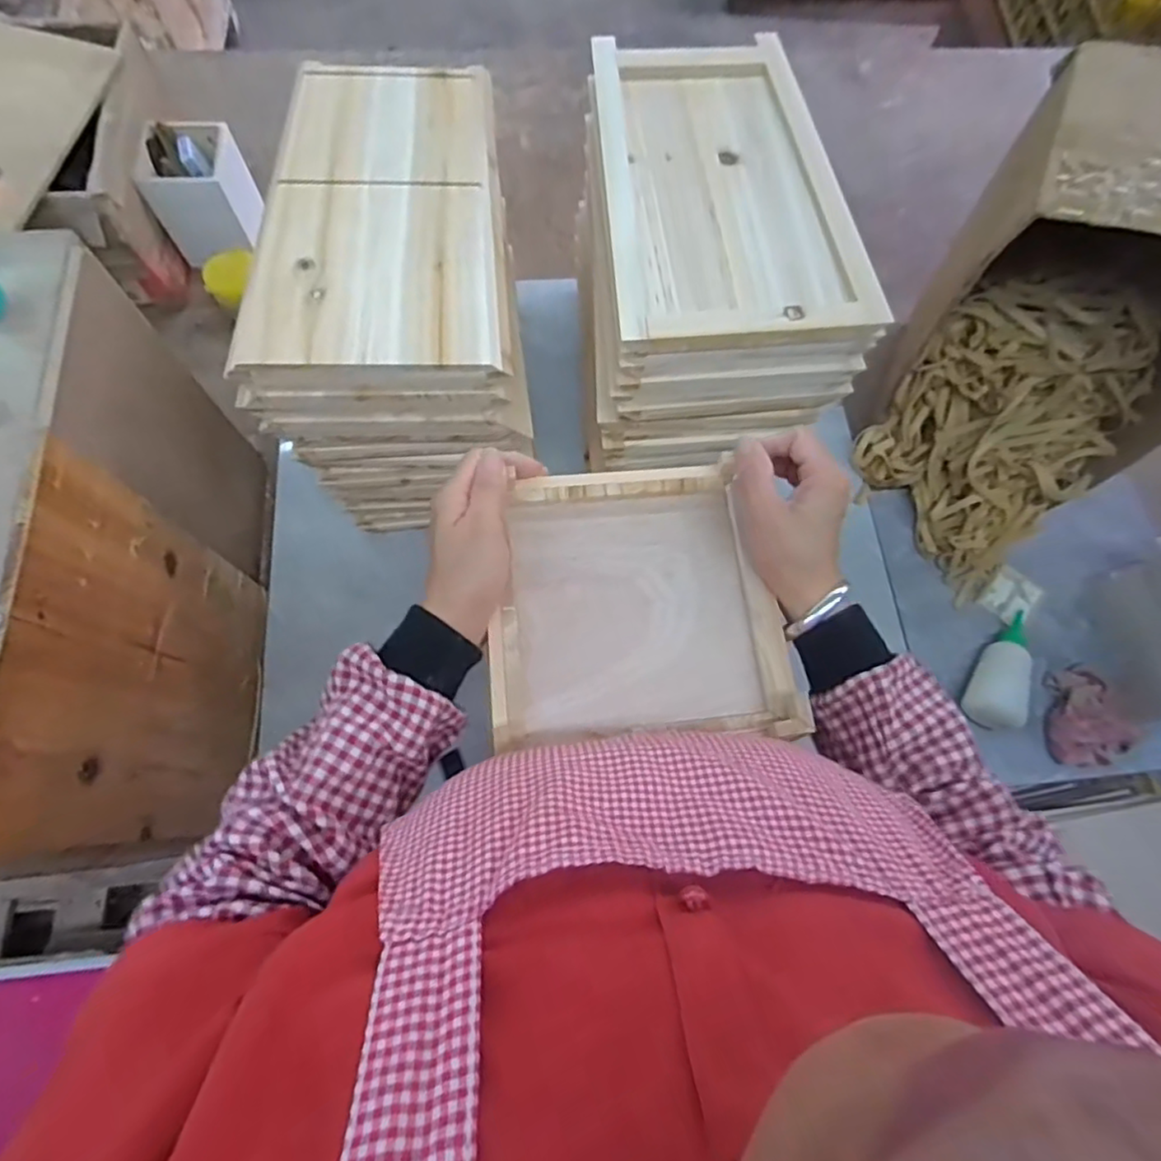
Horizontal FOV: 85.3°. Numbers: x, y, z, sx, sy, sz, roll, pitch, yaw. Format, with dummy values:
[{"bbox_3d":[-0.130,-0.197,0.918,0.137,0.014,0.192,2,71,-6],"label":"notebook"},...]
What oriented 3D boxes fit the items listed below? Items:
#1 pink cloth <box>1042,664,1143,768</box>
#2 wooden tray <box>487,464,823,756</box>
[{"bbox_3d":[0.631,0.168,0.770,0.112,0.024,0.119,9,74,4],"label":"pink cloth"},{"bbox_3d":[0.040,0.011,0.438,0.193,0.032,0.191,-3,74,0],"label":"wooden tray"}]

